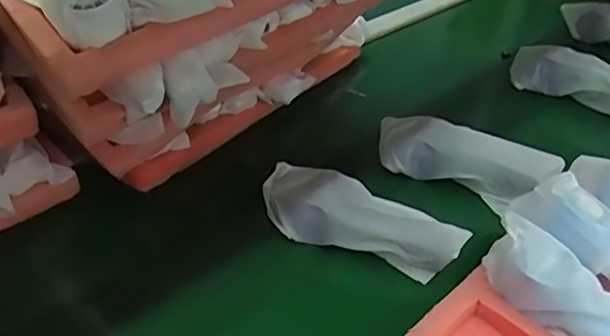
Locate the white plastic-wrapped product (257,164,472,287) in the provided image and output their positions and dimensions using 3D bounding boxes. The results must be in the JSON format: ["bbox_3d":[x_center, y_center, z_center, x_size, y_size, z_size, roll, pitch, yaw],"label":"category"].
[{"bbox_3d":[0.057,0.052,0.564,0.190,0.057,0.056,18,41,16],"label":"white plastic-wrapped product"}]

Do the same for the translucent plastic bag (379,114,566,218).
[{"bbox_3d":[0.176,-0.005,0.641,0.198,0.073,0.048,16,41,14],"label":"translucent plastic bag"}]

